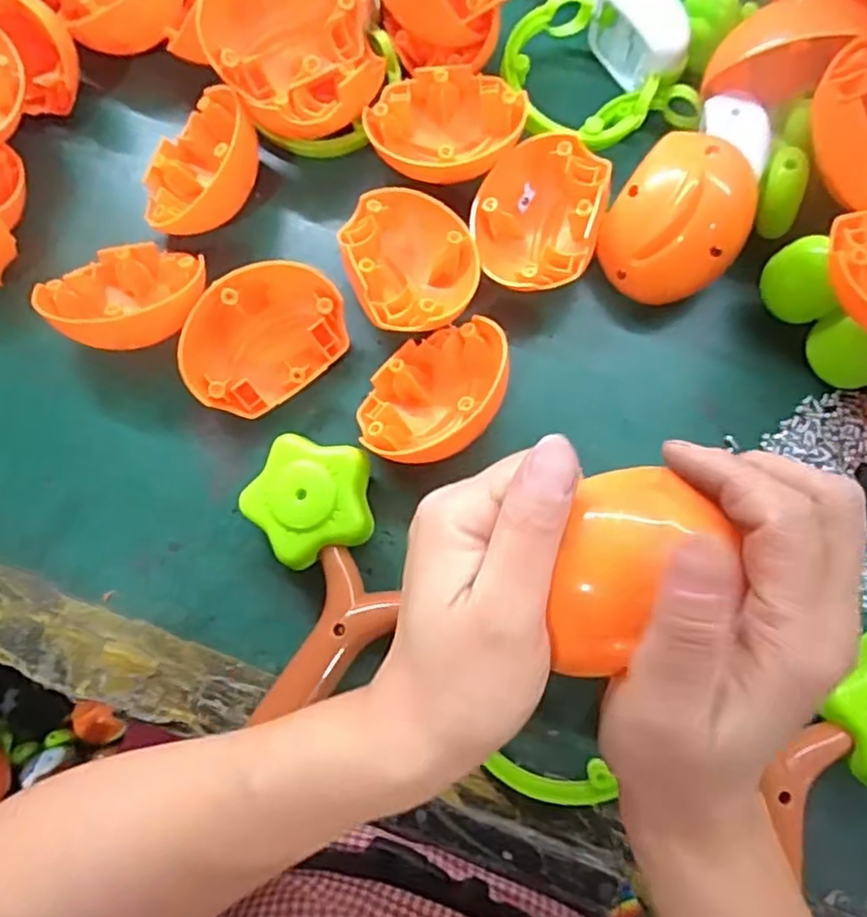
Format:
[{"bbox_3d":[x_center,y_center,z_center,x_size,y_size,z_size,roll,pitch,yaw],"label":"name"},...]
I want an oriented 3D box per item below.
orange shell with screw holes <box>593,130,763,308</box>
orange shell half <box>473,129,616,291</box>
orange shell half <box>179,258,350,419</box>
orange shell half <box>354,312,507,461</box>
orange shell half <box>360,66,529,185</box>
[{"bbox_3d":[0.133,-0.128,0.370,0.083,0.035,0.083,5,109,16],"label":"orange shell with screw holes"},{"bbox_3d":[0.059,-0.136,0.394,0.072,0.044,0.090,12,77,4],"label":"orange shell half"},{"bbox_3d":[-0.097,-0.069,0.386,0.090,0.036,0.069,-34,101,-6],"label":"orange shell half"},{"bbox_3d":[0.001,-0.034,0.374,0.062,0.034,0.092,41,80,10],"label":"orange shell half"},{"bbox_3d":[0.007,-0.197,0.410,0.093,0.035,0.068,2,76,2],"label":"orange shell half"}]

